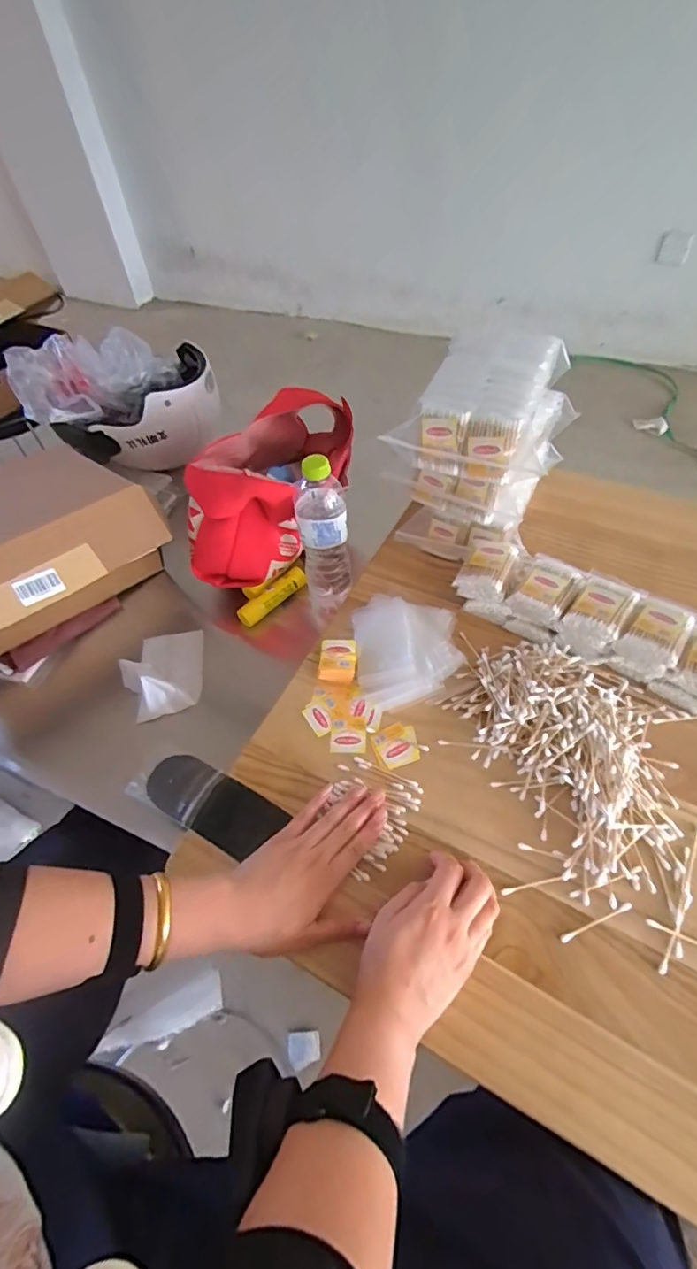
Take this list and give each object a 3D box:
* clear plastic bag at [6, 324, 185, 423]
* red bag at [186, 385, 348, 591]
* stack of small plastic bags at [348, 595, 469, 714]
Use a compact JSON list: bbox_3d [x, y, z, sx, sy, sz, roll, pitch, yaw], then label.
[{"bbox_3d":[-0.427,-0.431,0.852,0.251,0.101,0.143,-38,60,-22],"label":"clear plastic bag"},{"bbox_3d":[-0.105,-0.204,0.707,0.186,0.146,0.287,16,75,15],"label":"red bag"},{"bbox_3d":[0.070,0.017,0.604,0.120,0.030,0.139,-8,54,-2],"label":"stack of small plastic bags"}]

